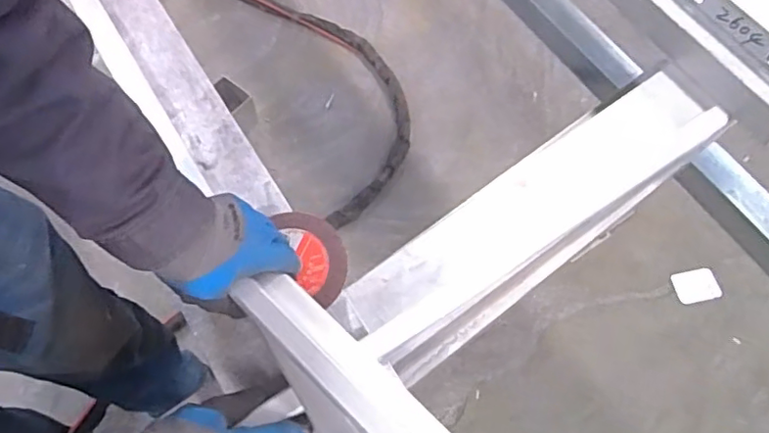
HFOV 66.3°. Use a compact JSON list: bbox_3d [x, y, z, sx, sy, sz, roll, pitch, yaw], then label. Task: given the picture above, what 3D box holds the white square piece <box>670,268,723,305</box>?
[{"bbox_3d":[0.734,0.163,1.385,0.106,0.010,0.075,-12,65,-7],"label":"white square piece"}]

